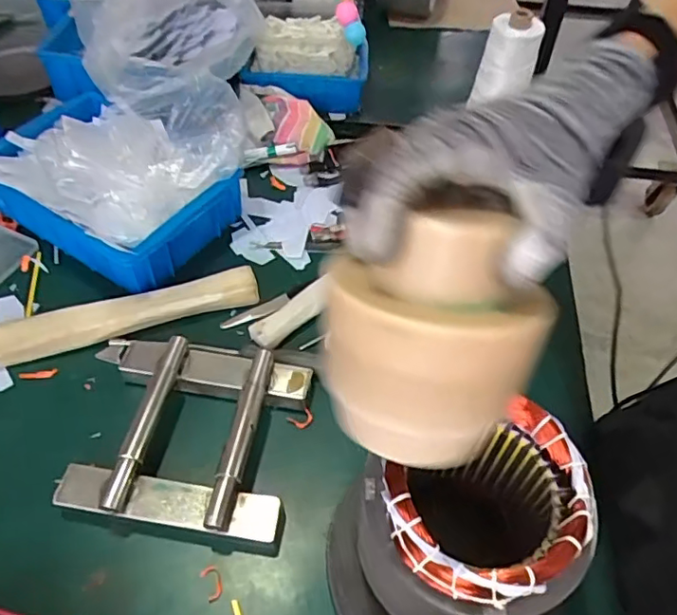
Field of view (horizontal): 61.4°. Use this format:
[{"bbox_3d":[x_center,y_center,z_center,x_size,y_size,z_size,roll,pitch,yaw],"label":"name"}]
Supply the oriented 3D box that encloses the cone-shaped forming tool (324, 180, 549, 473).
[{"bbox_3d":[0.046,0.008,0.286,0.104,0.130,0.081,11,29,6],"label":"cone-shaped forming tool"}]

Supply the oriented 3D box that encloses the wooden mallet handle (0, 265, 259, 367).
[{"bbox_3d":[-0.251,0.010,0.616,0.328,0.035,0.038,-16,54,-14],"label":"wooden mallet handle"}]

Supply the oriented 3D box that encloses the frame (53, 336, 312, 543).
[{"bbox_3d":[-0.145,0.110,0.543,0.212,0.043,0.186,8,52,4],"label":"frame"}]

